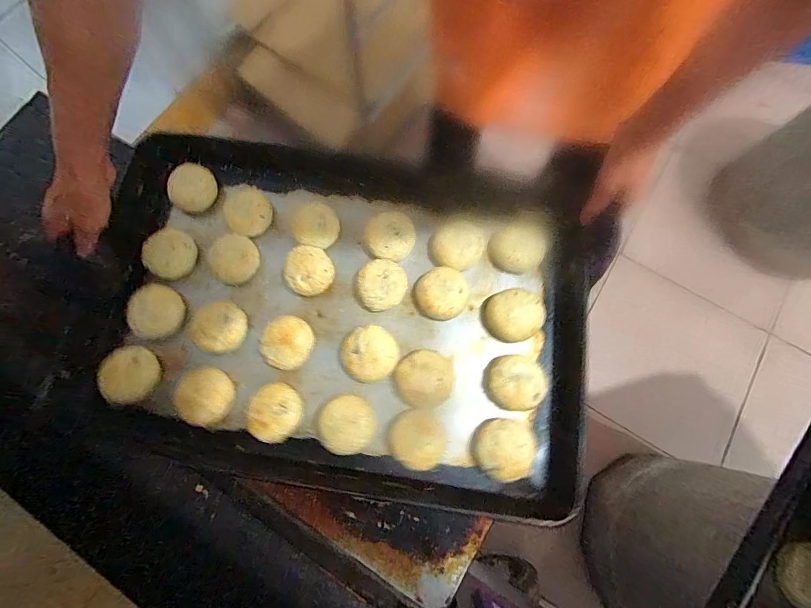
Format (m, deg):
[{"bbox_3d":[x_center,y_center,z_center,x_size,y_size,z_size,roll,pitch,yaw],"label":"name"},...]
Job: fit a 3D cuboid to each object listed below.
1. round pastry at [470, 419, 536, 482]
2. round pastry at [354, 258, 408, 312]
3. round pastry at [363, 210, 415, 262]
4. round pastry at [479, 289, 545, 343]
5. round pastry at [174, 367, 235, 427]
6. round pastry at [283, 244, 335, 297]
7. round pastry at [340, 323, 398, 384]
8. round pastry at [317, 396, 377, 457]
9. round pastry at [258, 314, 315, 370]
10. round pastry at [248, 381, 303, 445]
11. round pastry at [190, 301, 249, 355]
[{"bbox_3d":[0.111,0.165,0.409,0.064,0.028,0.063,0,75,0],"label":"round pastry"},{"bbox_3d":[-0.032,-0.025,0.455,0.063,0.029,0.061,0,75,0],"label":"round pastry"},{"bbox_3d":[-0.020,-0.088,0.467,0.062,0.023,0.063,0,75,0],"label":"round pastry"},{"bbox_3d":[0.133,0.015,0.443,0.068,0.027,0.064,0,75,0],"label":"round pastry"},{"bbox_3d":[-0.232,0.109,0.423,0.053,0.029,0.061,19,76,5],"label":"round pastry"},{"bbox_3d":[-0.123,-0.041,0.461,0.059,0.026,0.063,0,75,0],"label":"round pastry"},{"bbox_3d":[-0.044,0.061,0.435,0.066,0.030,0.066,0,75,0],"label":"round pastry"},{"bbox_3d":[-0.068,0.140,0.416,0.064,0.024,0.063,0,75,0],"label":"round pastry"},{"bbox_3d":[-0.145,0.048,0.440,0.059,0.029,0.062,0,75,0],"label":"round pastry"},{"bbox_3d":[-0.152,0.126,0.417,0.057,0.027,0.064,11,75,3],"label":"round pastry"},{"bbox_3d":[-0.232,0.026,0.444,0.070,0.025,0.062,34,77,9],"label":"round pastry"}]

